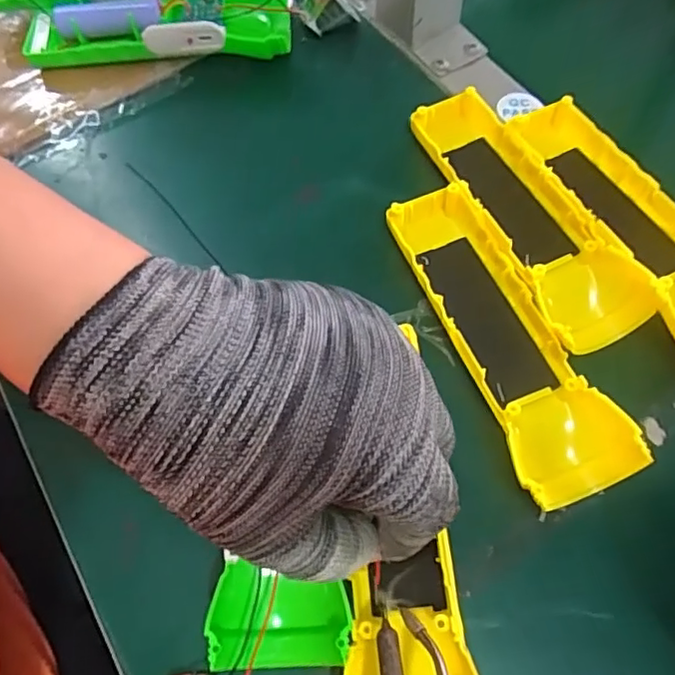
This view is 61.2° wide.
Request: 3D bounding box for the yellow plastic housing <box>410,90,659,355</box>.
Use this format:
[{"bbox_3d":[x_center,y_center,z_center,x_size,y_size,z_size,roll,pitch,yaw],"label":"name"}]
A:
[{"bbox_3d":[0.091,-0.064,0.295,0.049,0.025,0.159,-26,65,-8],"label":"yellow plastic housing"}]

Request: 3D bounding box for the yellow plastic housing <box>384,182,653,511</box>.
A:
[{"bbox_3d":[0.076,-0.005,0.269,0.044,0.025,0.162,-21,65,-6],"label":"yellow plastic housing"}]

